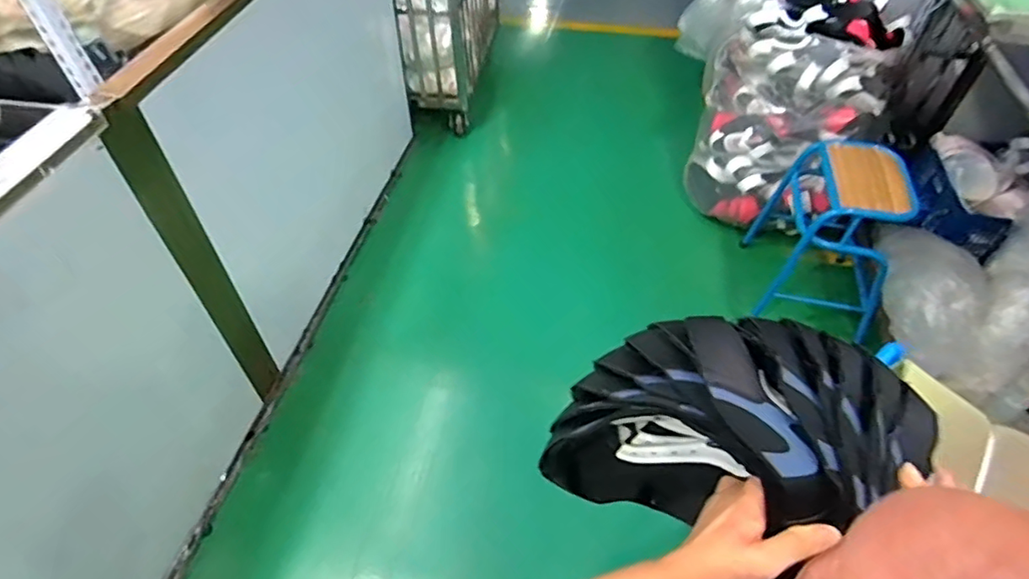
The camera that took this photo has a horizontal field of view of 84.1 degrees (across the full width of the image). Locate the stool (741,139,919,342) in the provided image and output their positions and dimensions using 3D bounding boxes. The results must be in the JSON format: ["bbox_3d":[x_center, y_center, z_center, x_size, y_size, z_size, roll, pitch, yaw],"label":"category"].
[{"bbox_3d":[0.905,-0.167,1.659,0.300,0.472,0.404,4,49,4],"label":"stool"}]

